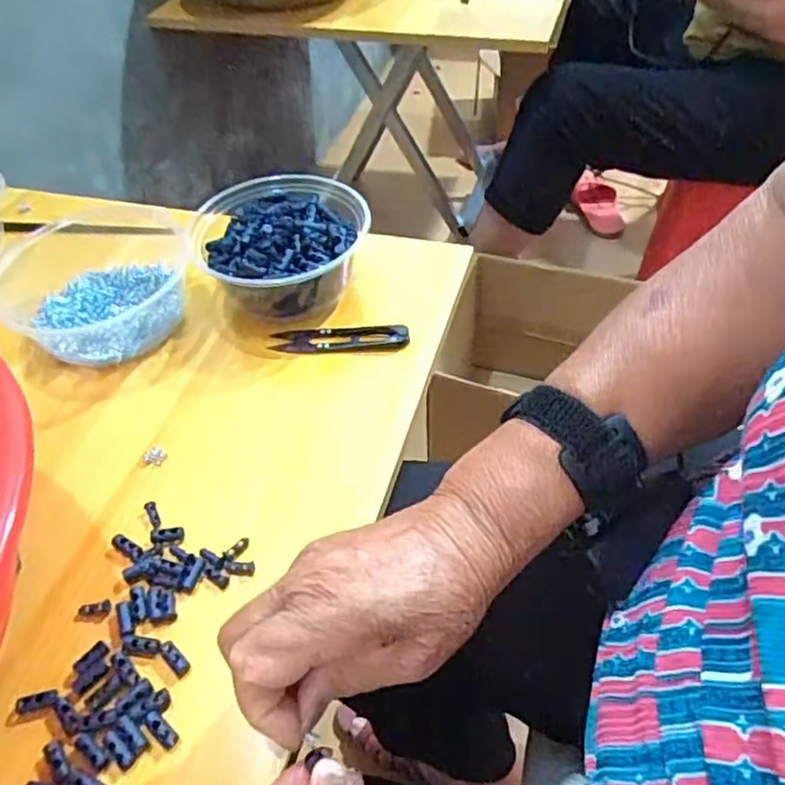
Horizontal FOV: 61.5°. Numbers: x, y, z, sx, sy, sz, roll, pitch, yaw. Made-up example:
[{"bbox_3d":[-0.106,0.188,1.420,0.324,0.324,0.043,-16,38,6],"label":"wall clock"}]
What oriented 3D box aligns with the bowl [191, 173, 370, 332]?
[{"bbox_3d":[-0.085,-0.108,0.509,0.119,0.076,0.127,0,45,0],"label":"bowl"}]

